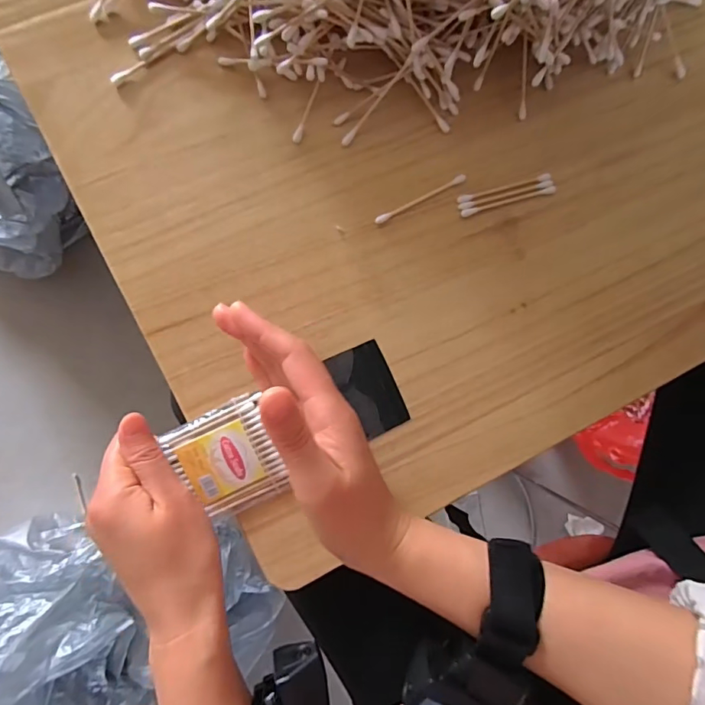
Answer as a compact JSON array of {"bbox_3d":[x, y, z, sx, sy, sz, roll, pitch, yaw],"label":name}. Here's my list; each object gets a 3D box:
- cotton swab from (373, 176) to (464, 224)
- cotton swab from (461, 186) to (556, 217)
[{"bbox_3d":[0.046,-0.103,0.317,0.068,0.004,0.005,-28,95,-6],"label":"cotton swab"},{"bbox_3d":[0.108,-0.104,0.326,0.070,0.004,0.005,-17,94,-7],"label":"cotton swab"}]

